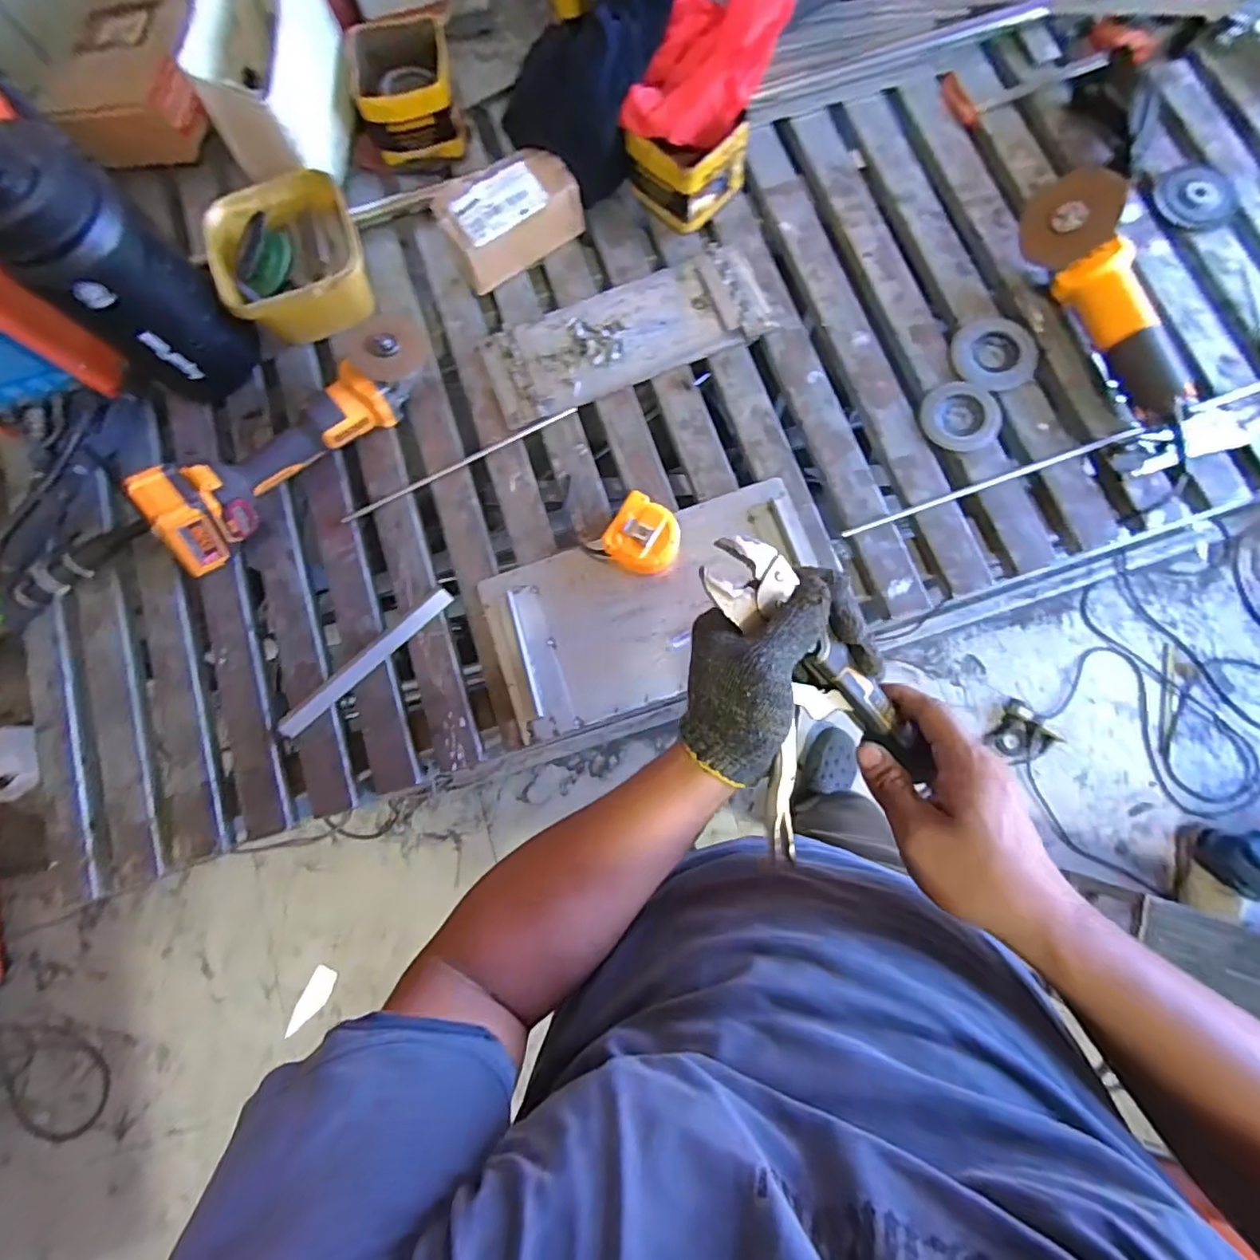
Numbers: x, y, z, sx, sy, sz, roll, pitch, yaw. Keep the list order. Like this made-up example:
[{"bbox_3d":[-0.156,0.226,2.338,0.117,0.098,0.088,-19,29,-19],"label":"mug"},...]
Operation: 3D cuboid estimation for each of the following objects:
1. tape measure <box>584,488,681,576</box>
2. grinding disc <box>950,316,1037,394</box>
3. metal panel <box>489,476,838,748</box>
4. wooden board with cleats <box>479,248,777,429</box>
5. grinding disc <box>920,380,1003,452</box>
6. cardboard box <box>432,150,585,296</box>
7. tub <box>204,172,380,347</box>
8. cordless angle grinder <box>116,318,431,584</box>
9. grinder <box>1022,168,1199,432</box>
[{"bbox_3d":[0.014,-0.104,0.669,0.084,0.045,0.081,35,85,8],"label":"tape measure"},{"bbox_3d":[0.434,-0.328,0.693,0.090,0.017,0.096,-1,81,4],"label":"grinding disc"},{"bbox_3d":[0.036,-0.027,0.670,0.385,0.015,0.199,-19,80,1],"label":"metal panel"},{"bbox_3d":[-0.011,-0.381,0.736,0.348,0.018,0.145,-22,80,0],"label":"wooden board with cleats"},{"bbox_3d":[0.392,-0.253,0.686,0.089,0.013,0.079,34,85,8],"label":"grinding disc"},{"bbox_3d":[-0.149,-0.521,0.735,0.165,0.075,0.096,-32,80,-2],"label":"cardboard box"},{"bbox_3d":[-0.410,-0.454,0.730,0.165,0.095,0.181,-20,79,0],"label":"tub"},{"bbox_3d":[-0.390,-0.227,0.673,0.375,0.123,0.084,-44,80,-5],"label":"cordless angle grinder"},{"bbox_3d":[0.545,-0.373,0.659,0.081,0.098,0.289,-28,79,-2],"label":"grinder"}]

